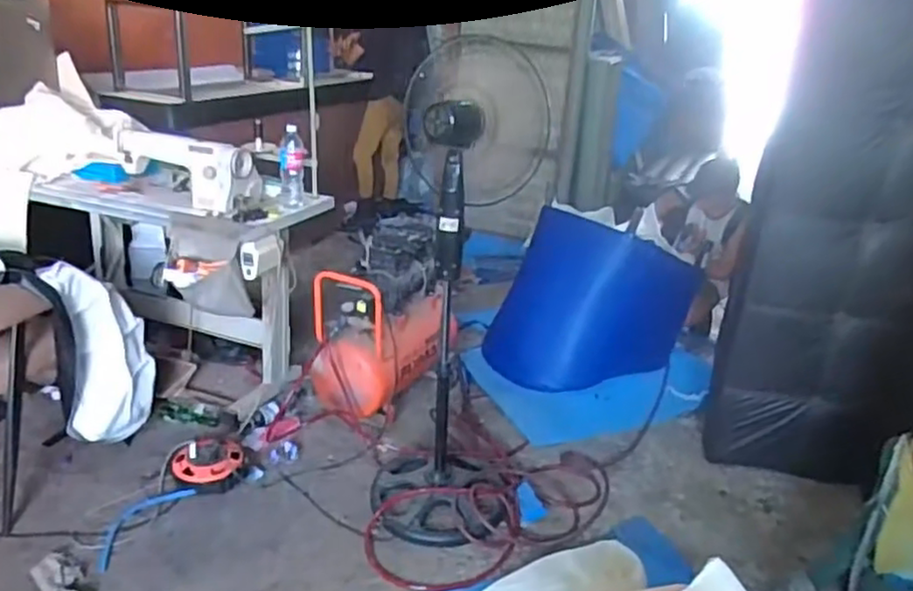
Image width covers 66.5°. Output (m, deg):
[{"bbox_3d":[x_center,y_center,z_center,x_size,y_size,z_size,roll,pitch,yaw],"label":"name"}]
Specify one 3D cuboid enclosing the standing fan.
[{"bbox_3d":[0.003,0.040,1.965,0.407,1.370,0.382,6,22,1],"label":"standing fan"}]

